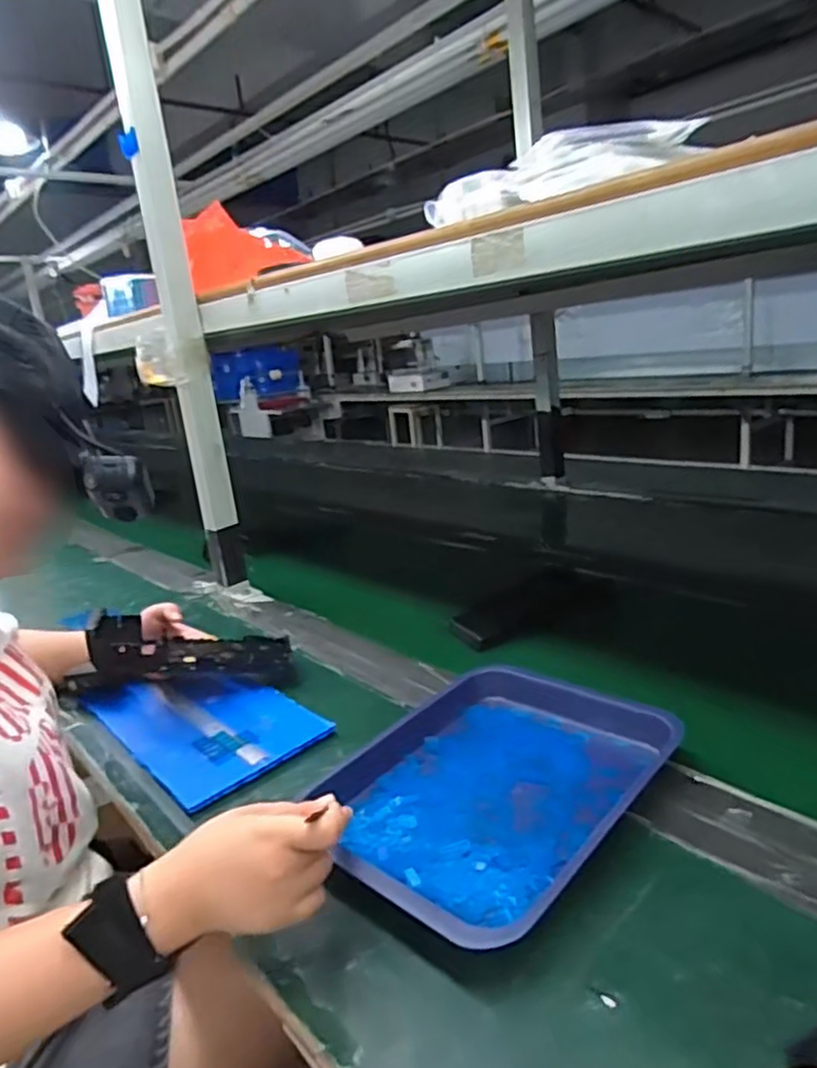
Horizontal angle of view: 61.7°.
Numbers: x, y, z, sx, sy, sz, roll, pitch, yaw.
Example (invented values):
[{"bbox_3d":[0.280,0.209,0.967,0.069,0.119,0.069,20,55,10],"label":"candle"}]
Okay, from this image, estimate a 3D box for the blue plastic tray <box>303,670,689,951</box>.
[{"bbox_3d":[0.062,0.194,0.551,0.216,0.034,0.277,9,22,43],"label":"blue plastic tray"}]

